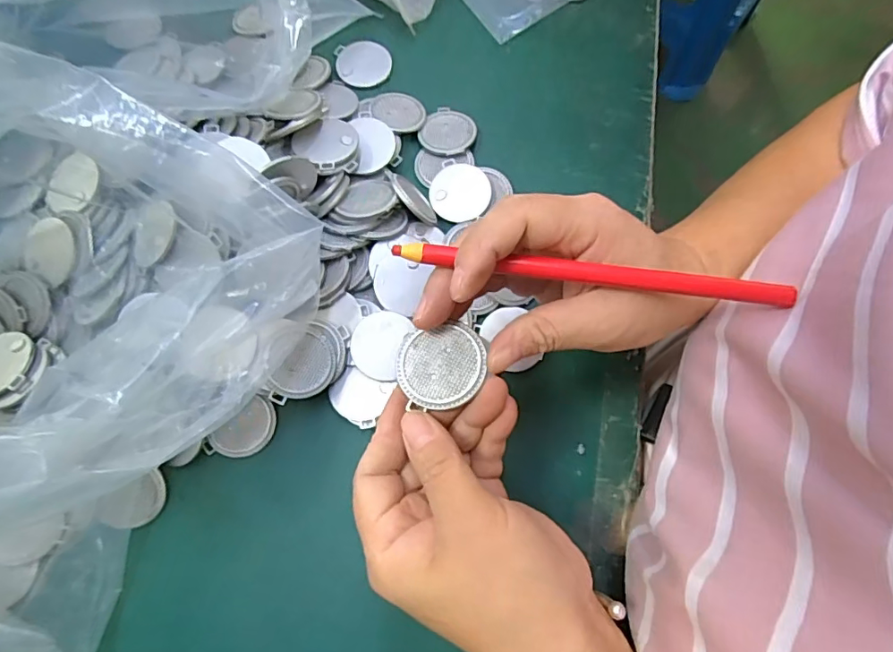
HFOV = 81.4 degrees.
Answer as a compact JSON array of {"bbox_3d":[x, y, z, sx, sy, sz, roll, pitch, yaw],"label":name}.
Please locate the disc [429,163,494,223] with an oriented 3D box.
[{"bbox_3d":[0.009,-0.090,0.350,0.039,0.004,0.041,0,82,0],"label":"disc"}]

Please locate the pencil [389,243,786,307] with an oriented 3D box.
[{"bbox_3d":[0.058,-0.022,0.213,0.161,0.004,0.009,8,72,5],"label":"pencil"}]

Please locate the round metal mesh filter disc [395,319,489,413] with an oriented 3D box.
[{"bbox_3d":[-0.002,0.017,0.231,0.039,0.008,0.035,-2,73,-2],"label":"round metal mesh filter disc"}]

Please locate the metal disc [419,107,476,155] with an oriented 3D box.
[{"bbox_3d":[0.001,-0.137,0.367,0.037,0.004,0.039,-1,63,2],"label":"metal disc"}]

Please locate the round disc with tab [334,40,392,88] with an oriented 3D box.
[{"bbox_3d":[-0.062,-0.196,0.385,0.040,0.004,0.039,0,73,-1],"label":"round disc with tab"}]

